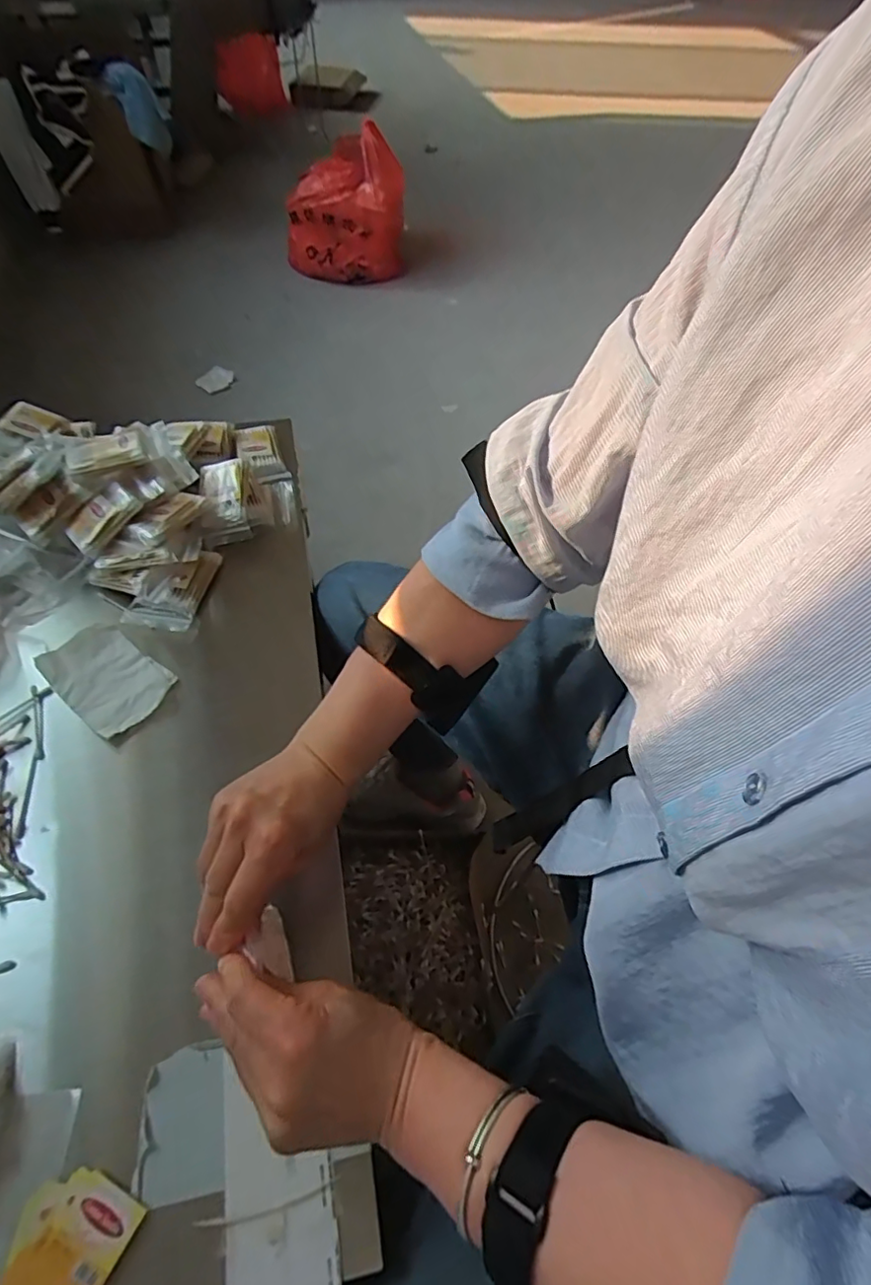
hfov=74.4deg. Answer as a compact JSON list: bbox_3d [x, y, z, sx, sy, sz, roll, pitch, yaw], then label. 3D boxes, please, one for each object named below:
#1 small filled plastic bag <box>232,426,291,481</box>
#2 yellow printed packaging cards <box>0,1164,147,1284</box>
[{"bbox_3d":[-0.207,-0.225,0.683,0.047,0.019,0.081,-18,59,-13],"label":"small filled plastic bag"},{"bbox_3d":[-0.206,0.336,0.320,0.059,0.010,0.059,23,59,13],"label":"yellow printed packaging cards"}]

